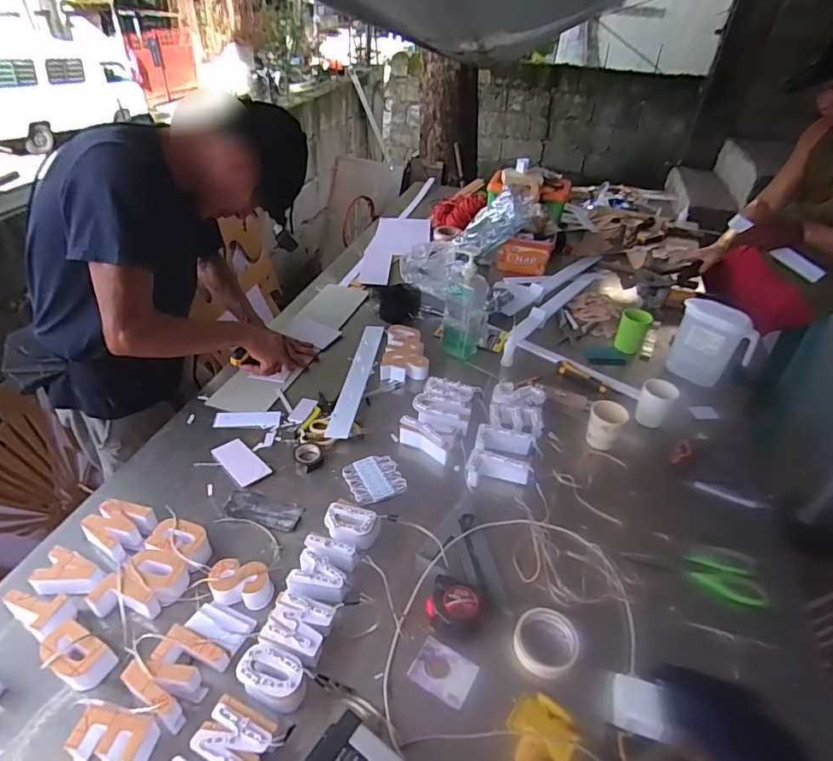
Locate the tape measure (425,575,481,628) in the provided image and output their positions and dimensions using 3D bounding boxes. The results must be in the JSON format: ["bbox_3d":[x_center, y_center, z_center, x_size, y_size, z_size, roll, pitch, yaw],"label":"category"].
[{"bbox_3d":[0.056,0.335,0.764,0.073,0.037,0.070,14,40,10],"label":"tape measure"}]

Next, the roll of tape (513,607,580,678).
[{"bbox_3d":[0.187,0.372,0.724,0.093,0.018,0.091,3,39,-3],"label":"roll of tape"}]

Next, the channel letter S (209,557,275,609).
[{"bbox_3d":[-0.262,0.305,0.758,0.091,0.036,0.059,1,39,-2],"label":"channel letter S"}]

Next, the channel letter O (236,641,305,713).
[{"bbox_3d":[-0.187,0.394,0.667,0.093,0.051,0.057,18,41,17],"label":"channel letter O"}]

